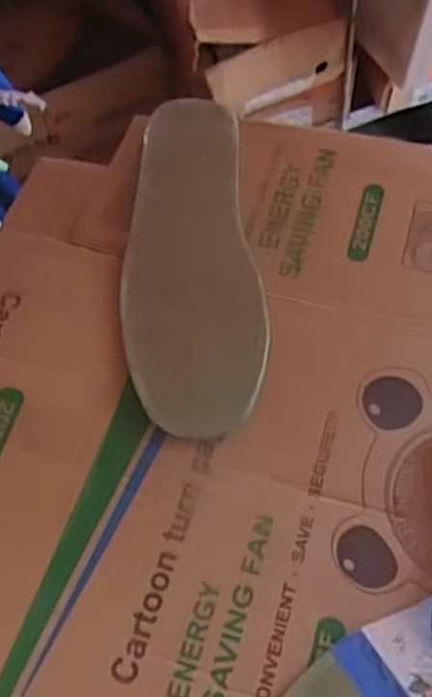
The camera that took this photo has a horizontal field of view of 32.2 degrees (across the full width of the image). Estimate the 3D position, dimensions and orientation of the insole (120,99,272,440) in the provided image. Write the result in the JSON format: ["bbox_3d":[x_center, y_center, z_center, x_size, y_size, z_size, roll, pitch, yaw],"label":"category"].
[{"bbox_3d":[-0.015,-0.063,0.474,0.084,0.010,0.246,-4,62,1],"label":"insole"}]

